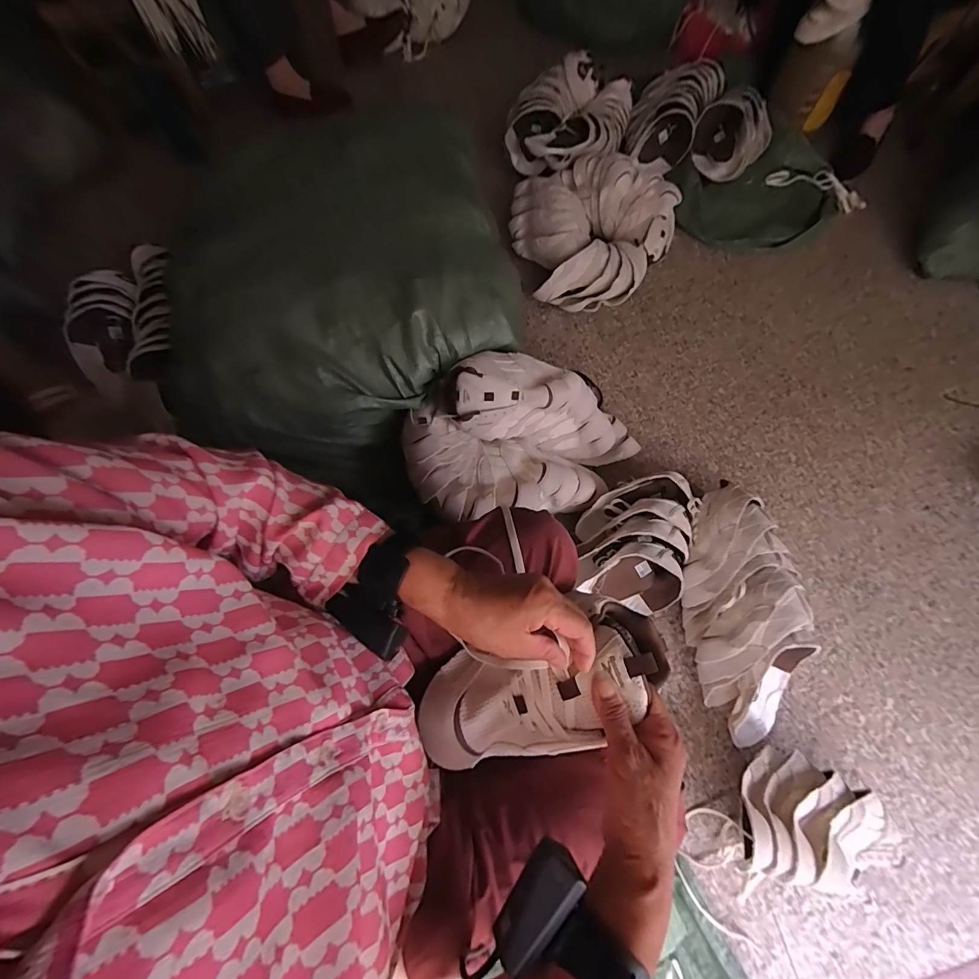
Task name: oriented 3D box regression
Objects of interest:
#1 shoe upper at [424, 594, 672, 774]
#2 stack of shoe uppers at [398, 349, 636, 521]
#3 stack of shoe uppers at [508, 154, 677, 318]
[{"bbox_3d":[0.051,0.187,0.392,0.223,0.072,0.119,-25,71,6],"label":"shoe upper"},{"bbox_3d":[0.078,-0.105,0.825,0.463,0.230,0.263,-5,70,-3],"label":"stack of shoe uppers"},{"bbox_3d":[0.260,-0.640,1.057,0.382,0.175,0.358,-9,70,-5],"label":"stack of shoe uppers"}]

